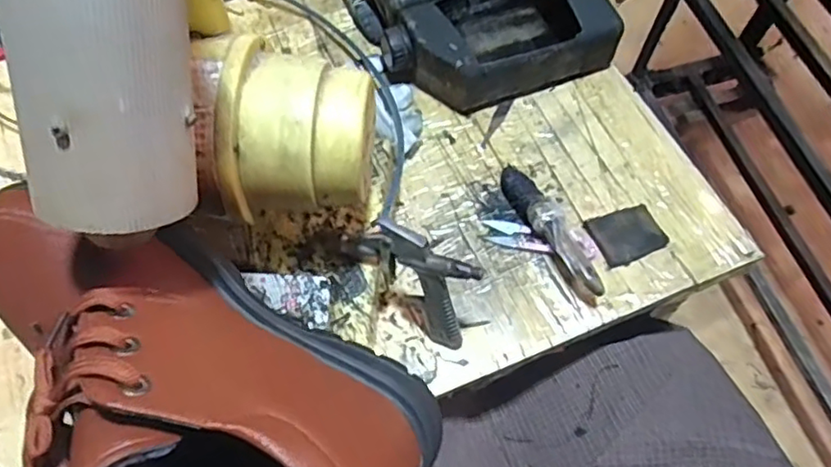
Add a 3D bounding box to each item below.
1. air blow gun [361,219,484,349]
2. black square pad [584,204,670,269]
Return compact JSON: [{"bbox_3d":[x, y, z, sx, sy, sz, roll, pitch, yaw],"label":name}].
[{"bbox_3d":[0.006,0.038,0.482,0.092,0.103,0.036,37,69,17],"label":"air blow gun"},{"bbox_3d":[0.193,0.000,0.553,0.064,0.012,0.048,-19,65,-9],"label":"black square pad"}]

